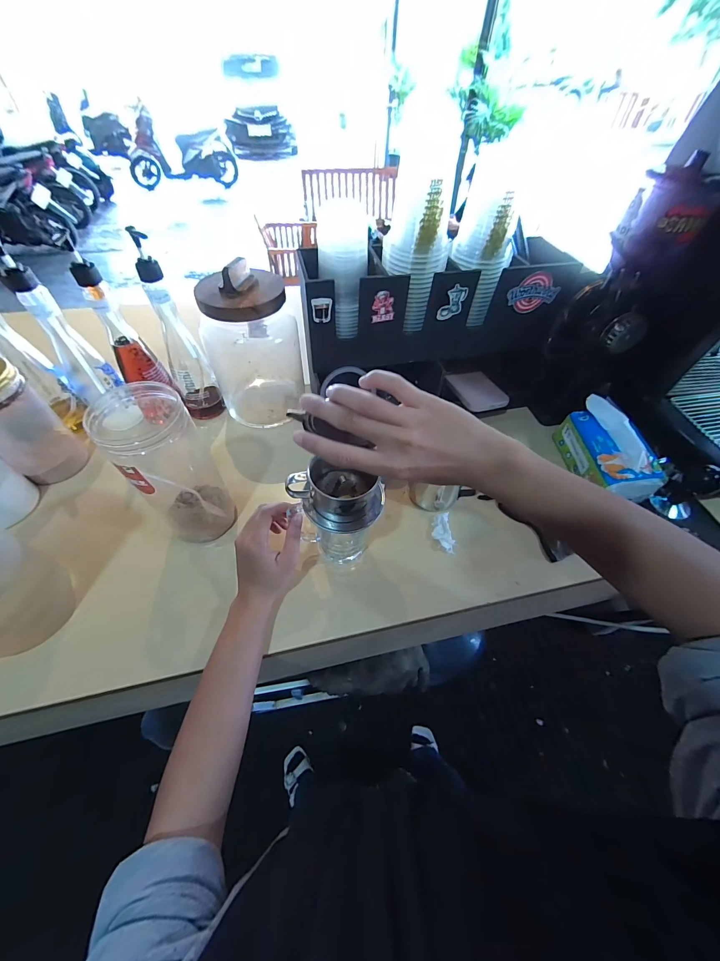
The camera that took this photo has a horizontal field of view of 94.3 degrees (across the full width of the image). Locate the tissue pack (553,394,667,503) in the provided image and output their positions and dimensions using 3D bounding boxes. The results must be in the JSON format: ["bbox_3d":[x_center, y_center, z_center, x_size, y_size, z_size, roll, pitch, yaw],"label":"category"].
[{"bbox_3d":[0.396,-0.053,0.526,0.088,0.097,0.150,-1,55,-3],"label":"tissue pack"}]

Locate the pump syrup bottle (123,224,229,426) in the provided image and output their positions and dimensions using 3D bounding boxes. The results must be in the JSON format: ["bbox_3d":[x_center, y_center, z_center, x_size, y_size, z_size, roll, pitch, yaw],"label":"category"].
[{"bbox_3d":[-0.282,-0.207,0.526,0.062,0.250,0.064,-23,59,-18],"label":"pump syrup bottle"}]

